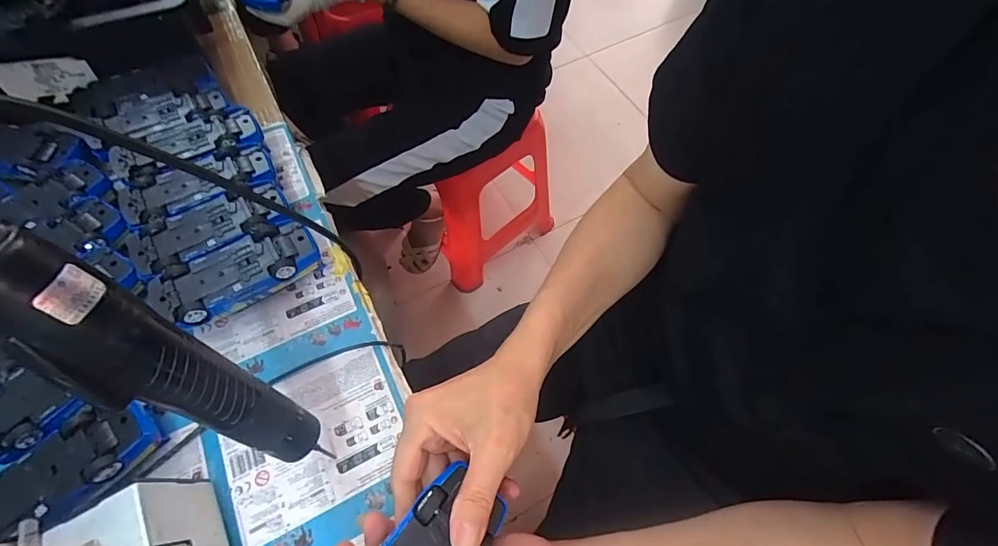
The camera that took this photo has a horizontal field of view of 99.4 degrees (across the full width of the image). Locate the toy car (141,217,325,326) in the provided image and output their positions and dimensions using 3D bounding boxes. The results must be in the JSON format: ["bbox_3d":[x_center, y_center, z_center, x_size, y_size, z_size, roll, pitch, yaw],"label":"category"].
[{"bbox_3d":[-0.221,0.005,0.371,0.131,0.041,0.057,-31,68,-17],"label":"toy car"}]

